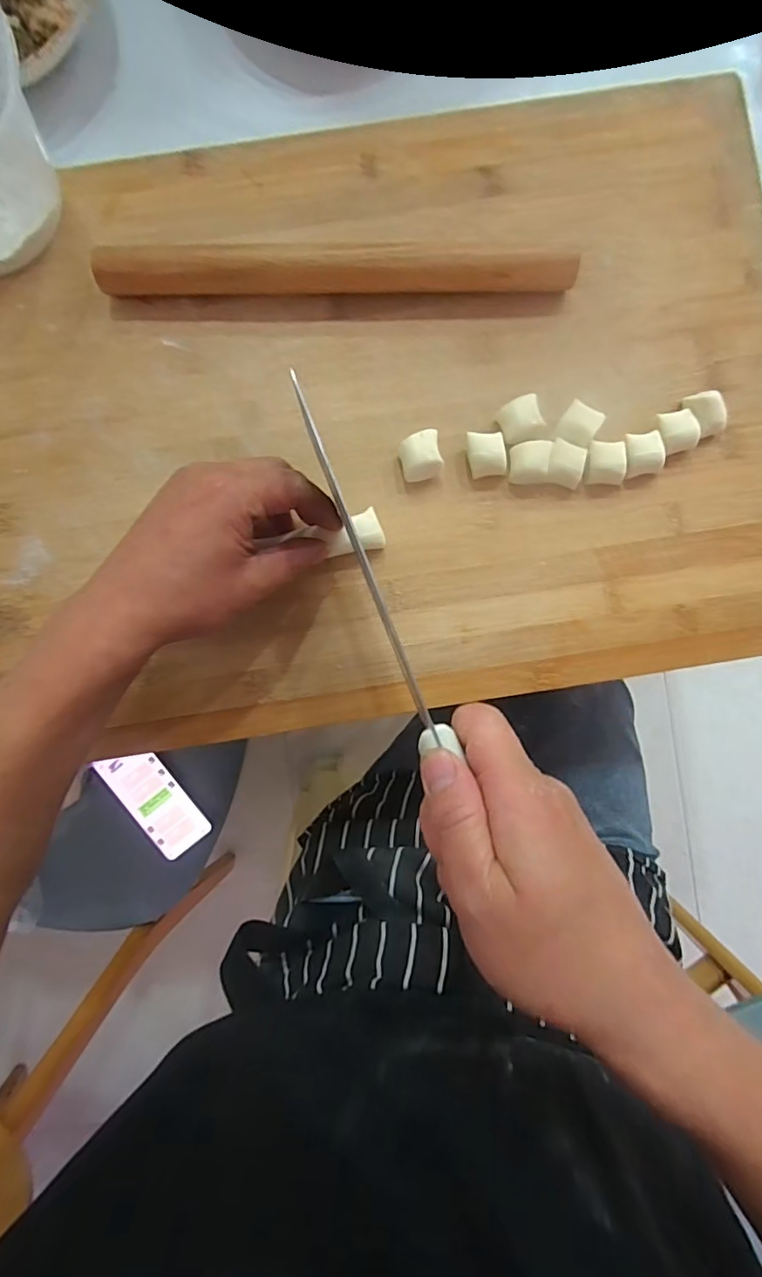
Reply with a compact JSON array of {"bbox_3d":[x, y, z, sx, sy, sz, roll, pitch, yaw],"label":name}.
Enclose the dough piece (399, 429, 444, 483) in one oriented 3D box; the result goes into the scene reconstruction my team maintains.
[{"bbox_3d":[0.025,-0.115,0.344,0.026,0.021,0.026,-17,88,-1],"label":"dough piece"}]

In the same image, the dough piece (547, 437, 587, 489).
[{"bbox_3d":[0.116,-0.109,0.342,0.022,0.017,0.024,12,88,0],"label":"dough piece"}]

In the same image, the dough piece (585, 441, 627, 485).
[{"bbox_3d":[0.141,-0.110,0.341,0.024,0.016,0.024,1,88,0],"label":"dough piece"}]

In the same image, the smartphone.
[{"bbox_3d":[-0.272,0.193,0.646,0.076,0.010,0.143,-37,89,3],"label":"smartphone"}]

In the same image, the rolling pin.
[{"bbox_3d":[-0.029,-0.235,0.344,0.293,0.028,0.025,0,88,0],"label":"rolling pin"}]

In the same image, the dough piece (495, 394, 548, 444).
[{"bbox_3d":[0.088,-0.139,0.346,0.027,0.021,0.024,-26,88,-1],"label":"dough piece"}]

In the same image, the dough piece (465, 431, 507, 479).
[{"bbox_3d":[0.067,-0.116,0.344,0.023,0.018,0.025,-6,88,-1],"label":"dough piece"}]

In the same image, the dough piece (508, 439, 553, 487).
[{"bbox_3d":[0.093,-0.111,0.343,0.023,0.017,0.026,3,88,0],"label":"dough piece"}]

